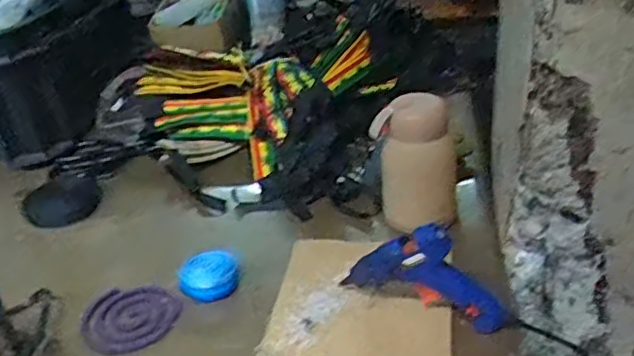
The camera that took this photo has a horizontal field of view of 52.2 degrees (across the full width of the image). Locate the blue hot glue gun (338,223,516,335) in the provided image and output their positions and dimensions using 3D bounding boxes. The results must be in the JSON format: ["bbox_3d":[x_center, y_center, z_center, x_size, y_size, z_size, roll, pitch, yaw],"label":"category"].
[{"bbox_3d":[0.091,0.083,0.546,0.141,0.085,0.032,5,33,17],"label":"blue hot glue gun"}]

